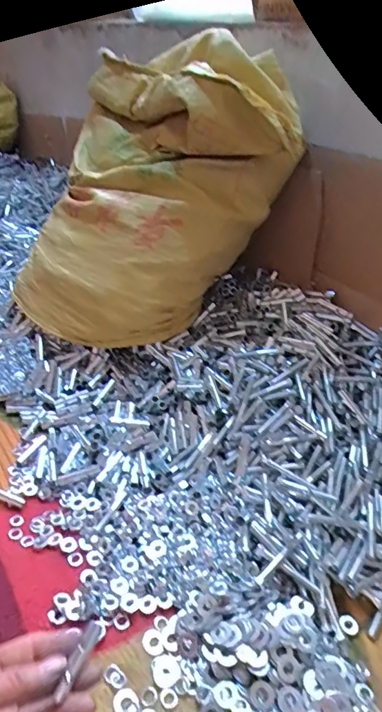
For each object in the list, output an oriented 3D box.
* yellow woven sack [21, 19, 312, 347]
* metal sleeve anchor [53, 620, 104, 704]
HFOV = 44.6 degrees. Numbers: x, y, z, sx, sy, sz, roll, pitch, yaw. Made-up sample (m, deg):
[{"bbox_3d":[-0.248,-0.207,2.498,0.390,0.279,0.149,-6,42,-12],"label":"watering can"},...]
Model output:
[{"bbox_3d":[-0.076,-0.226,0.633,0.338,0.296,0.305,-11,39,-11],"label":"yellow woven sack"},{"bbox_3d":[-0.068,0.184,0.284,0.009,0.008,0.042,16,53,22],"label":"metal sleeve anchor"}]

